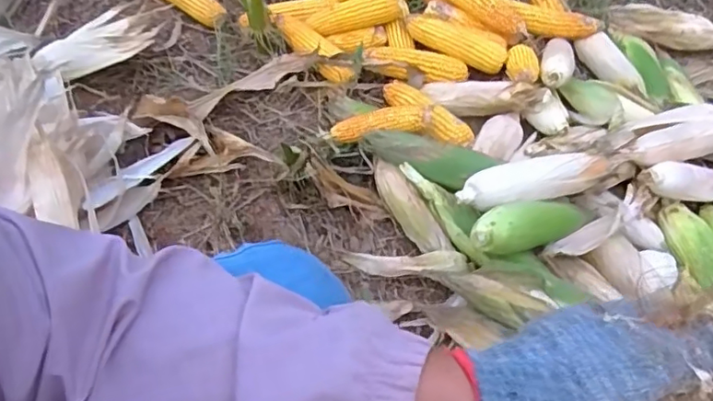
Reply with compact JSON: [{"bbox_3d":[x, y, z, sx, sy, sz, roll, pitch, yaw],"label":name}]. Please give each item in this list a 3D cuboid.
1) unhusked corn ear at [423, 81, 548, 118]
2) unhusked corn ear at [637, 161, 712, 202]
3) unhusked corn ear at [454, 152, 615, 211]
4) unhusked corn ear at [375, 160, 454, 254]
[{"bbox_3d":[0.225,-0.183,1.024,0.213,0.048,0.062,6,56,23],"label":"unhusked corn ear"},{"bbox_3d":[0.560,-0.030,0.952,0.219,0.045,0.054,6,53,-25],"label":"unhusked corn ear"},{"bbox_3d":[0.267,-0.031,0.841,0.239,0.049,0.063,-15,58,-7],"label":"unhusked corn ear"},{"bbox_3d":[0.082,0.015,0.914,0.042,0.054,0.190,-27,60,-14],"label":"unhusked corn ear"}]

